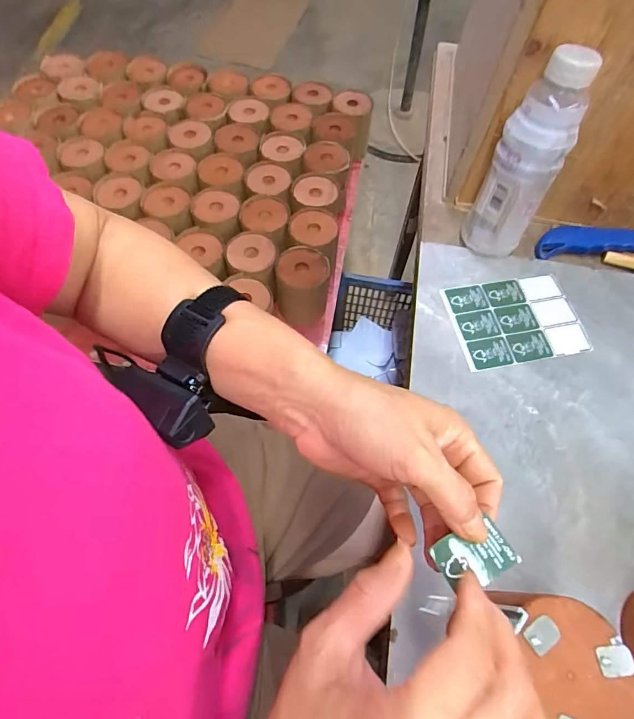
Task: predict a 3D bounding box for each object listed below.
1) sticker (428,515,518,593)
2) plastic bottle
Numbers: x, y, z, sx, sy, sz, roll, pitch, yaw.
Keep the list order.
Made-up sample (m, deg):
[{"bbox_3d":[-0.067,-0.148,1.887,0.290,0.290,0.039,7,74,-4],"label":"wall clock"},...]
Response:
[{"bbox_3d":[0.086,0.108,0.238,0.040,0.005,0.029,-30,64,-1],"label":"sticker"},{"bbox_3d":[0.207,-0.191,0.435,0.063,0.190,0.065,21,64,9],"label":"plastic bottle"}]

